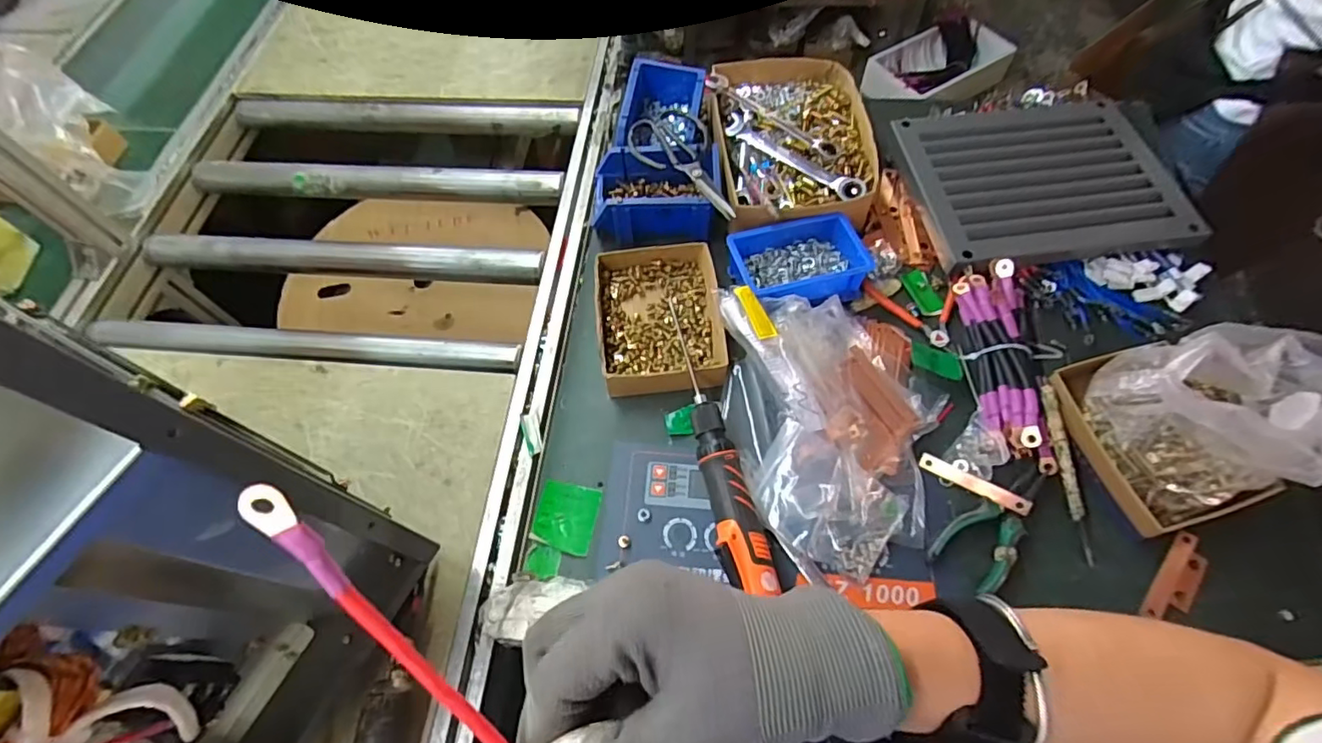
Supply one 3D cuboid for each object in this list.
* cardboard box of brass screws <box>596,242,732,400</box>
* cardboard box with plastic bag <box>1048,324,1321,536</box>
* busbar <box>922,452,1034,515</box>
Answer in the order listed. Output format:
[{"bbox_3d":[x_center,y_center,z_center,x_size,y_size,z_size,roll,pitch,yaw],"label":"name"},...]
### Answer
[{"bbox_3d":[-0.001,-0.064,0.682,0.141,0.039,0.194,-7,62,-1],"label":"cardboard box of brass screws"},{"bbox_3d":[0.495,0.030,0.531,0.161,0.123,0.171,-18,62,-7],"label":"cardboard box with plastic bag"},{"bbox_3d":[0.309,0.110,0.582,0.103,0.009,0.015,29,65,35],"label":"busbar"}]

